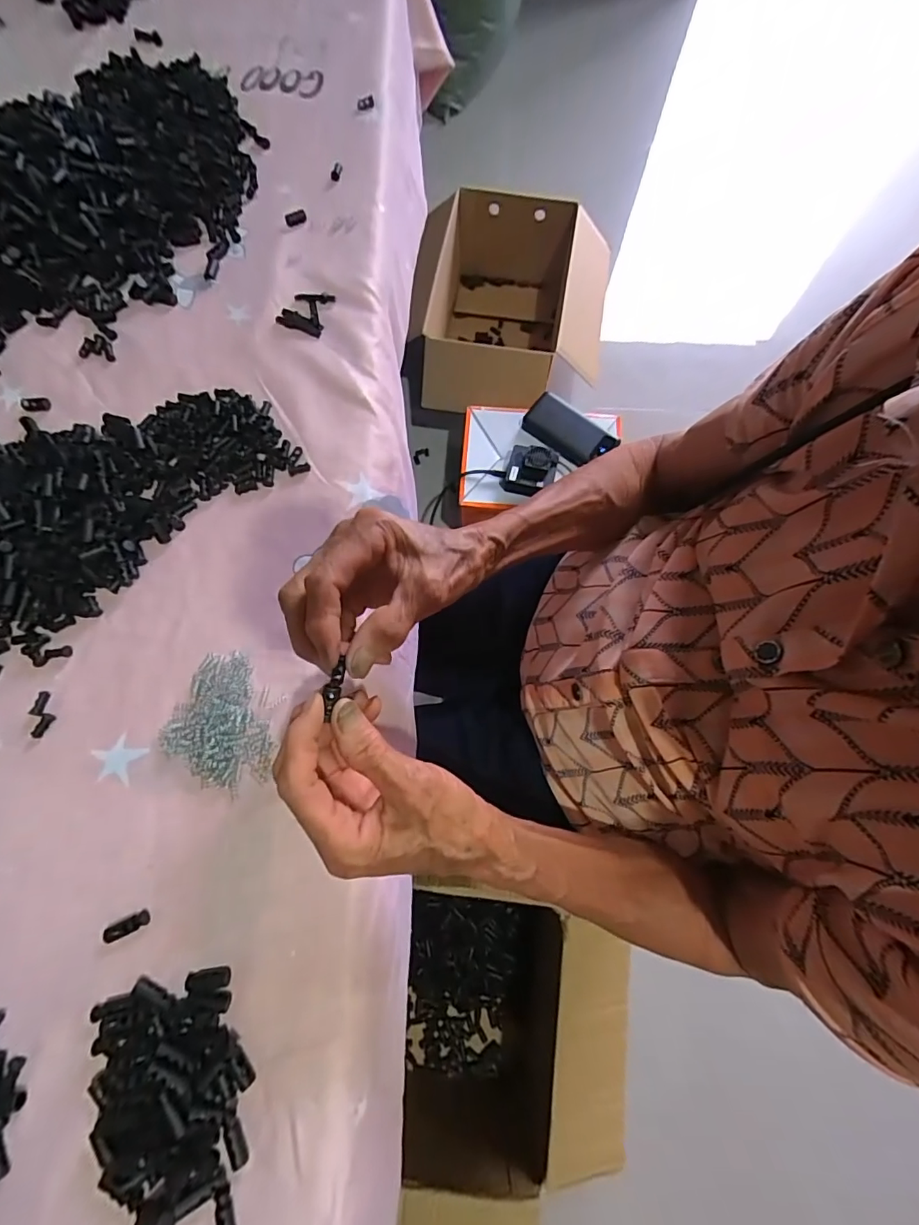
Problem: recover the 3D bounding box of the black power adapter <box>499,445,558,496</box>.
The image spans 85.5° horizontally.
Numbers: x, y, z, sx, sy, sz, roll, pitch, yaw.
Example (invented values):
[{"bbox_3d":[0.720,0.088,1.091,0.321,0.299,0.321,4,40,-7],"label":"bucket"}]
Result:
[{"bbox_3d":[0.114,-0.229,0.809,0.077,0.043,0.074,0,76,1],"label":"black power adapter"}]

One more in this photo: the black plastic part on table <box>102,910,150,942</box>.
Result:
[{"bbox_3d":[-0.204,0.192,0.305,0.027,0.004,0.009,-26,77,-6],"label":"black plastic part on table"}]

